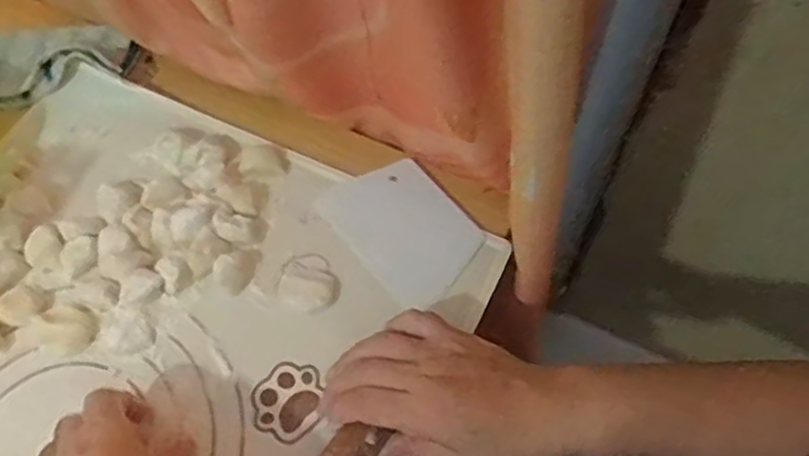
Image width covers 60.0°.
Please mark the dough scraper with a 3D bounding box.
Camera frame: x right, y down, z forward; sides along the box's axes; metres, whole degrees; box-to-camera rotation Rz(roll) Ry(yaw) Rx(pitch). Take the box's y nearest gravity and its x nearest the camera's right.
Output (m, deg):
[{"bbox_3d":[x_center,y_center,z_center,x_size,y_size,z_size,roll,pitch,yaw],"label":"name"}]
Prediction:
[{"bbox_3d":[-0.001,-0.003,0.514,0.081,0.006,0.114,-39,67,-17],"label":"dough scraper"}]

